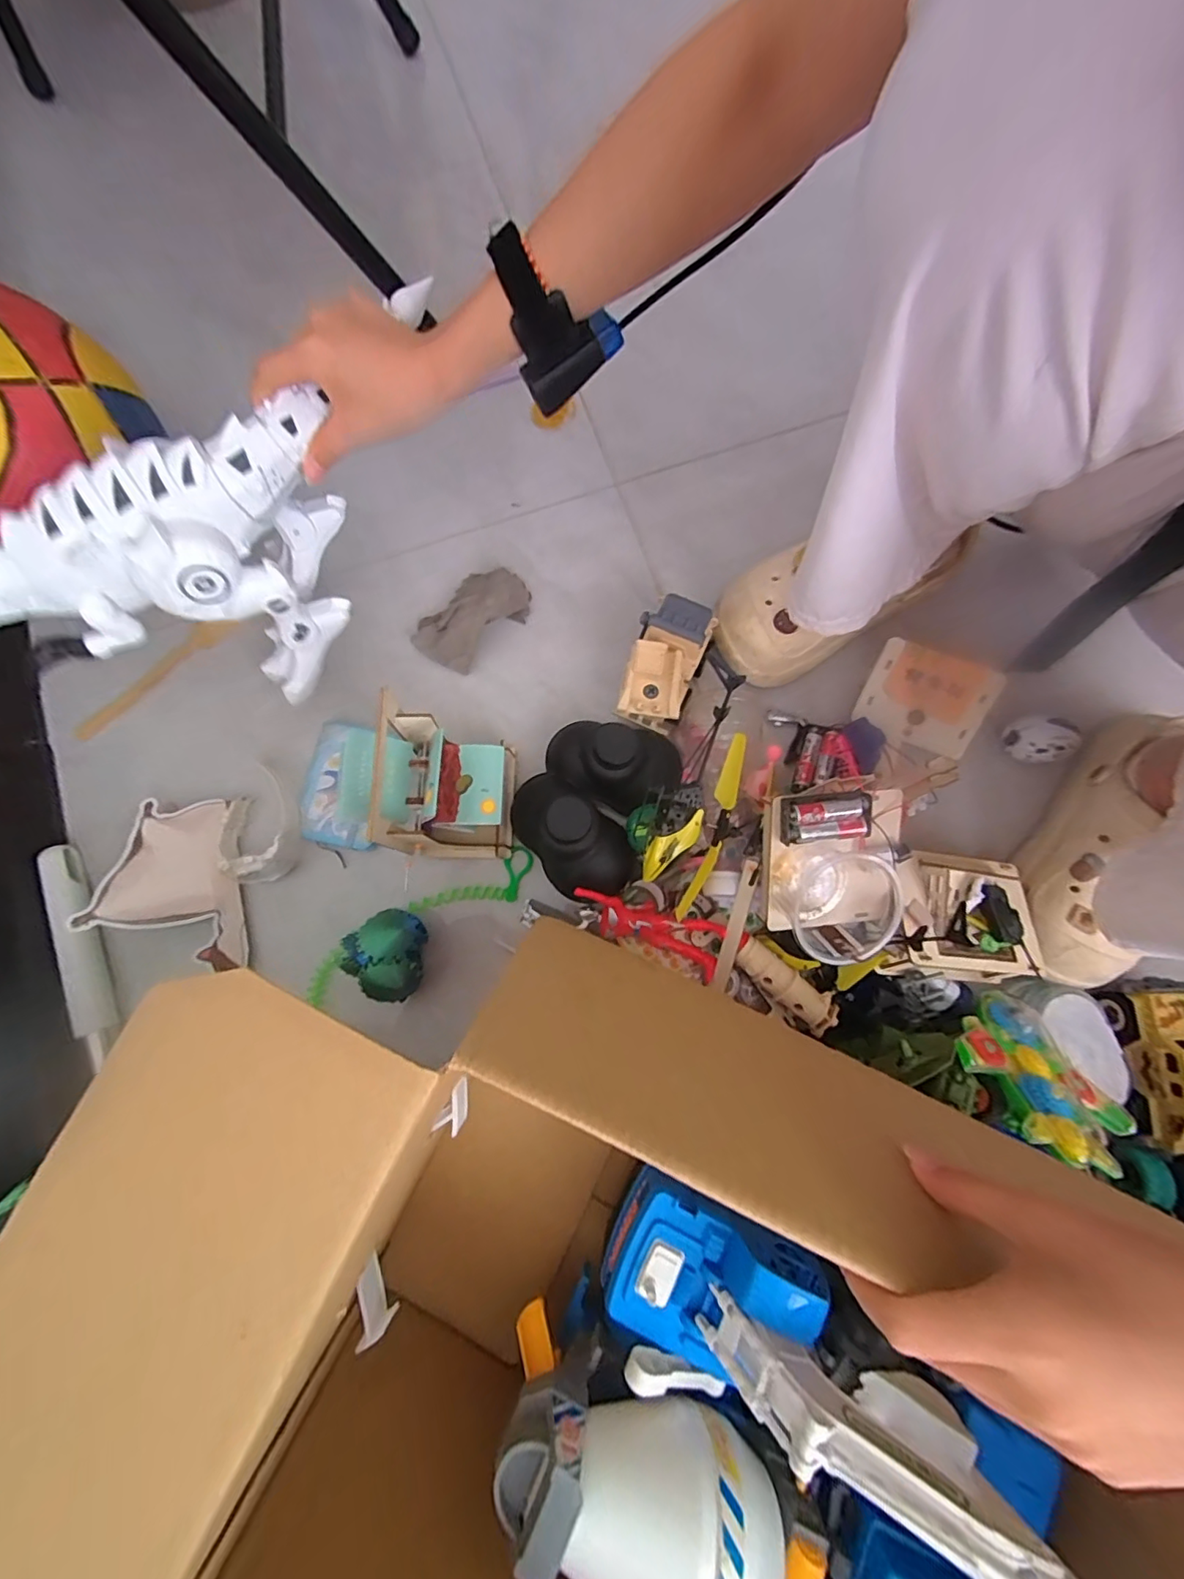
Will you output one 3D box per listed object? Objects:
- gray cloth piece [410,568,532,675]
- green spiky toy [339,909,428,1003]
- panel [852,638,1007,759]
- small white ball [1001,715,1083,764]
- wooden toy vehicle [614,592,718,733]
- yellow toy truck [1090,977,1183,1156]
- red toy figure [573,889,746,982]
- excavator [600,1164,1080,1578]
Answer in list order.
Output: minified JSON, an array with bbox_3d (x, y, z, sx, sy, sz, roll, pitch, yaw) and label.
[{"bbox_3d":[-0.114,-0.162,0.500,0.063,0.039,0.108,44,82,8],"label":"gray cloth piece"},{"bbox_3d":[-0.168,0.133,0.436,0.062,0.048,0.068,-3,79,0],"label":"green spiky toy"},{"bbox_3d":[0.288,-0.078,0.468,0.102,0.005,0.077,20,109,3],"label":"panel"},{"bbox_3d":[0.383,-0.043,0.469,0.042,0.042,0.042,0,79,0],"label":"small white ball"},{"bbox_3d":[0.063,-0.103,0.469,0.060,0.070,0.099,15,79,3],"label":"wooden toy vehicle"},{"bbox_3d":[0.432,0.206,0.405,0.063,0.052,0.115,-1,79,0],"label":"yellow toy truck"},{"bbox_3d":[0.051,0.110,0.430,0.133,0.033,0.039,20,79,4],"label":"red toy figure"},{"bbox_3d":[0.127,0.329,0.311,0.260,0.110,0.094,22,79,24],"label":"excavator"}]

